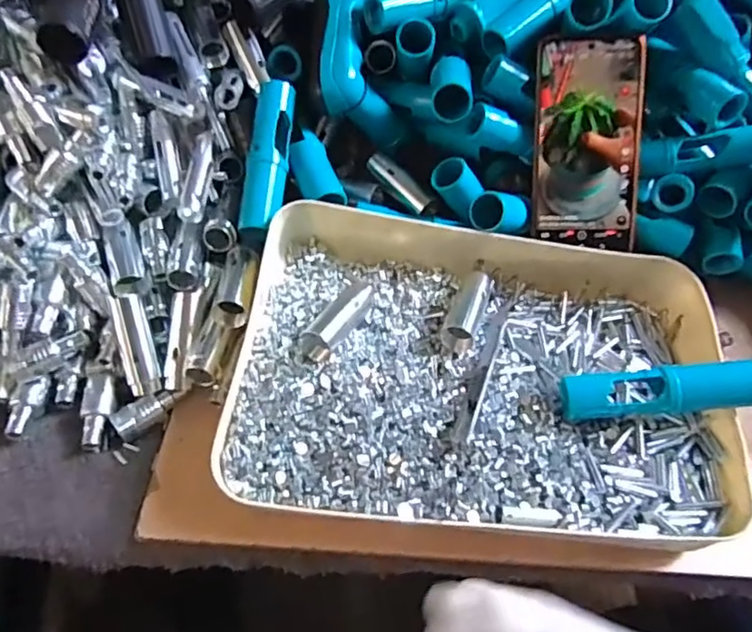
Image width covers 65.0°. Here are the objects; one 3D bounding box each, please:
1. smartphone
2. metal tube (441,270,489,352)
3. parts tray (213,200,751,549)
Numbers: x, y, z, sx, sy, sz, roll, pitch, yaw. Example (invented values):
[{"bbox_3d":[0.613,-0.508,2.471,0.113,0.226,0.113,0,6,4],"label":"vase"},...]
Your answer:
[{"bbox_3d":[0.161,-0.130,0.450,0.078,0.153,0.005,1,10,8],"label":"smartphone"},{"bbox_3d":[0.067,-0.007,0.433,0.021,0.019,0.072,17,52,9],"label":"metal tube"},{"bbox_3d":[0.073,0.032,0.402,0.324,0.060,0.219,5,51,-1],"label":"parts tray"}]

